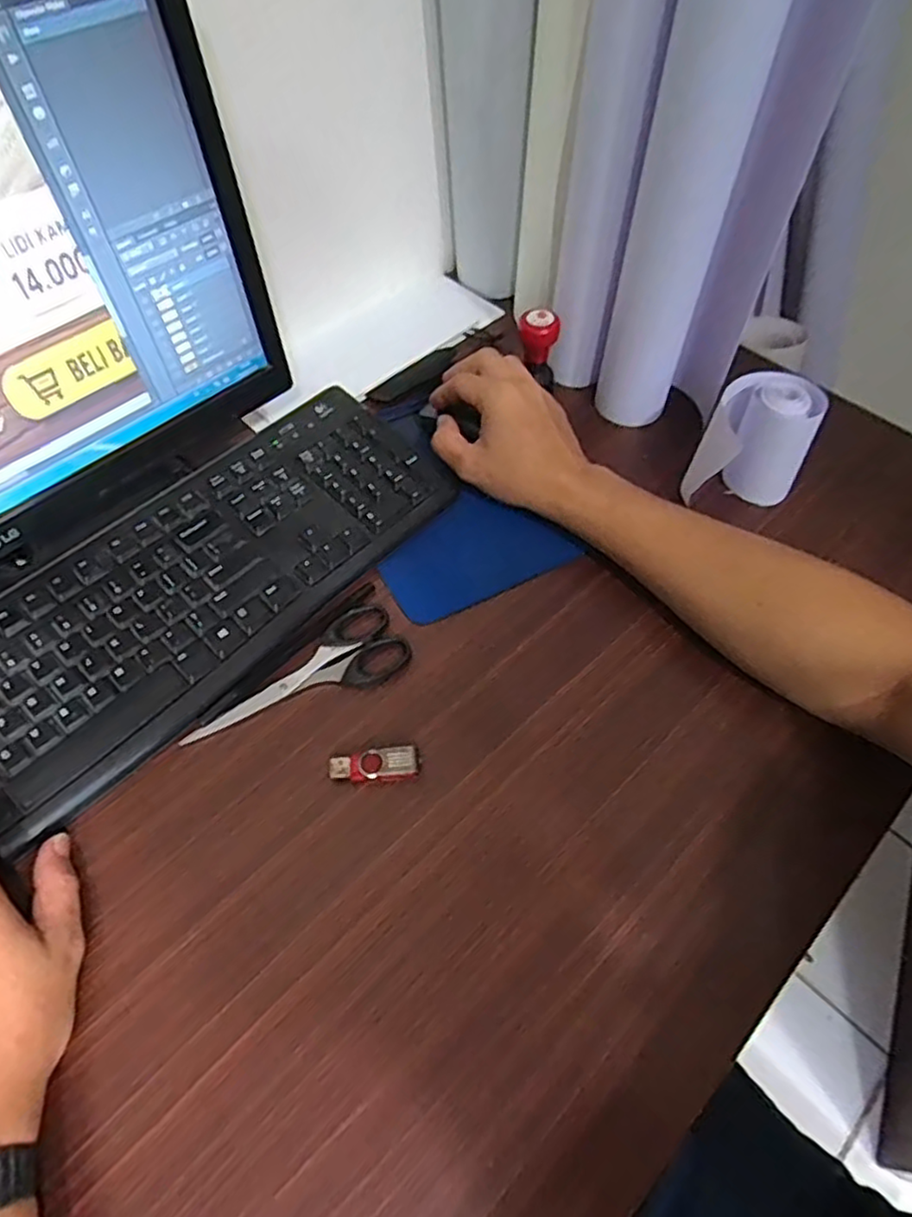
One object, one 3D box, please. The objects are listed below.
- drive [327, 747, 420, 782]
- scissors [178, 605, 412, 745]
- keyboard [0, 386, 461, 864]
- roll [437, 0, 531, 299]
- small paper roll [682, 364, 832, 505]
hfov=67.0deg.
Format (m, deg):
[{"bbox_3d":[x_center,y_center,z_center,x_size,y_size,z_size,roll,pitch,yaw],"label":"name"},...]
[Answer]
[{"bbox_3d":[-0.049,0.096,0.418,0.053,0.012,0.018,-9,57,-6],"label":"drive"},{"bbox_3d":[-0.103,0.049,0.451,0.149,0.006,0.054,-30,61,-19],"label":"scissors"},{"bbox_3d":[-0.196,-0.006,0.471,0.431,0.030,0.154,-39,65,-23],"label":"keyboard"},{"bbox_3d":[0.016,-0.410,0.563,0.078,0.312,0.072,-2,56,-2],"label":"roll"},{"bbox_3d":[0.226,-0.121,0.522,0.073,0.094,0.070,0,56,0],"label":"small paper roll"}]

